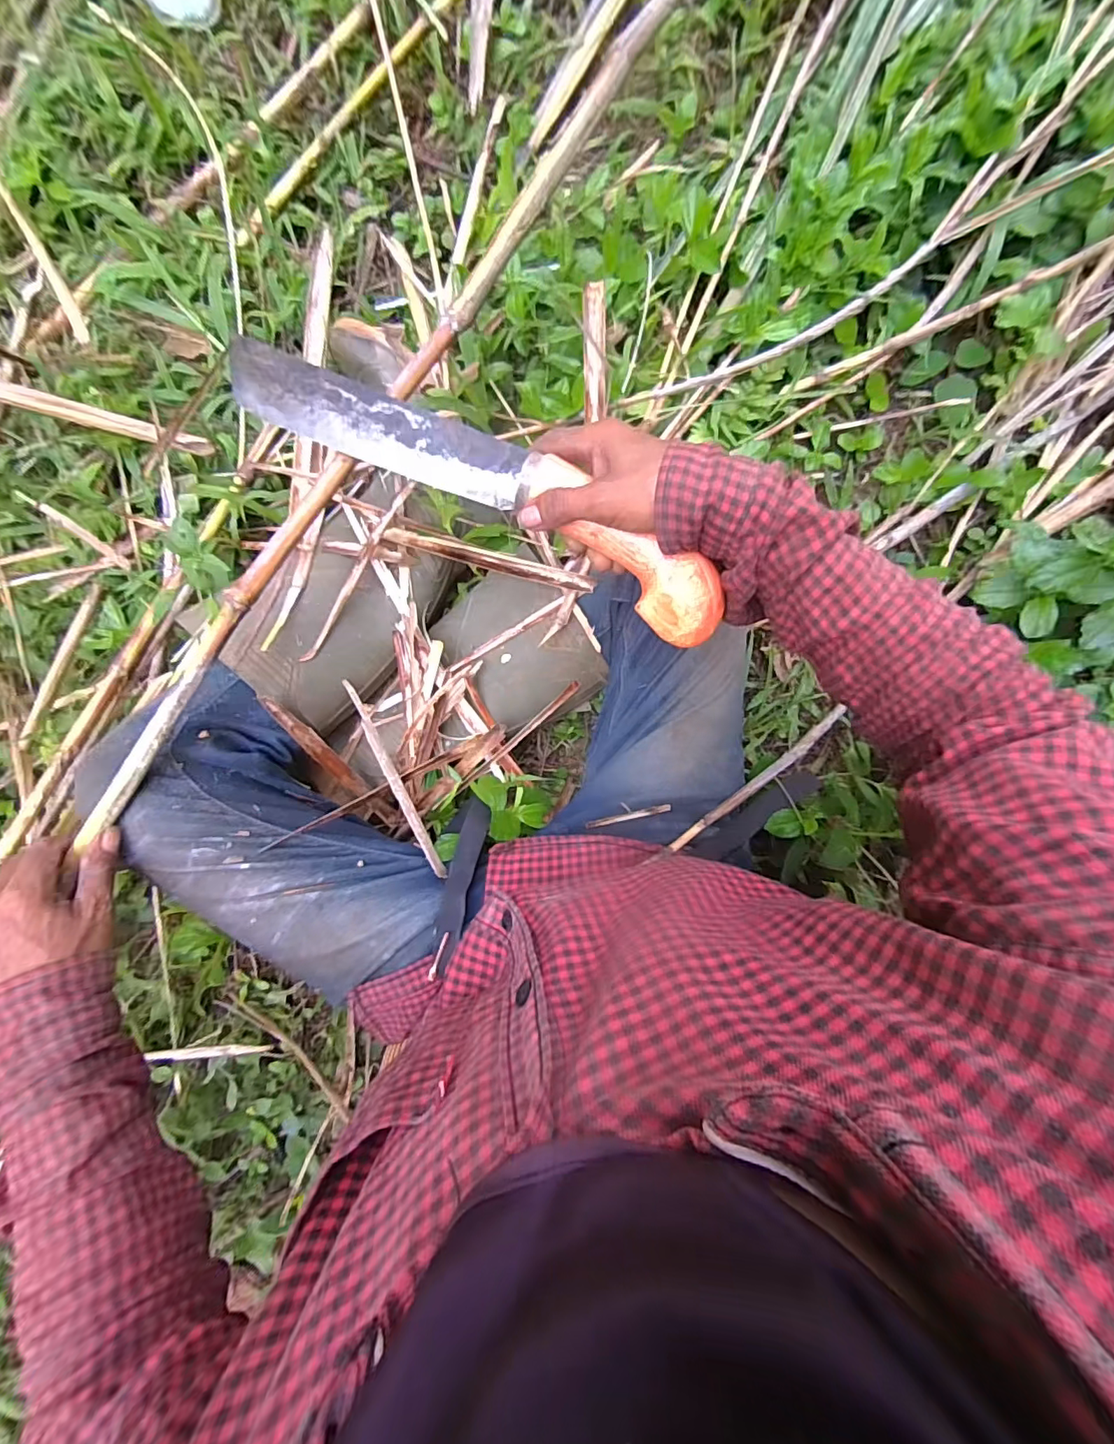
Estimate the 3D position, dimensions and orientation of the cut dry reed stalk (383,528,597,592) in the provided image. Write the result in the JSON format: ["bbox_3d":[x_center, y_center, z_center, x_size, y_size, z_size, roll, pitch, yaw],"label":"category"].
[{"bbox_3d":[-0.063,-0.149,0.490,0.203,0.019,0.015,18,93,12],"label":"cut dry reed stalk"}]

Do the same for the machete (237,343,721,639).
[{"bbox_3d":[-0.064,-0.168,0.360,0.386,0.029,0.057,31,92,10],"label":"machete"}]

